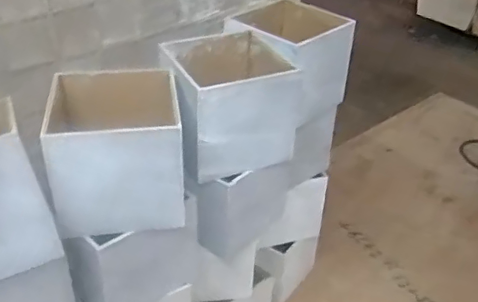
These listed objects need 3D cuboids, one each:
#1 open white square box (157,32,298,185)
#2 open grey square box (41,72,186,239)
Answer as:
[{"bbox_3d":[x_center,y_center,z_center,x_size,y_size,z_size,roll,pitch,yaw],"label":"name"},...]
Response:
[{"bbox_3d":[-0.017,-0.053,0.591,0.123,0.100,0.121,-12,39,-22],"label":"open white square box"},{"bbox_3d":[-0.110,-0.006,0.507,0.110,0.114,0.115,-4,36,-11],"label":"open grey square box"}]

